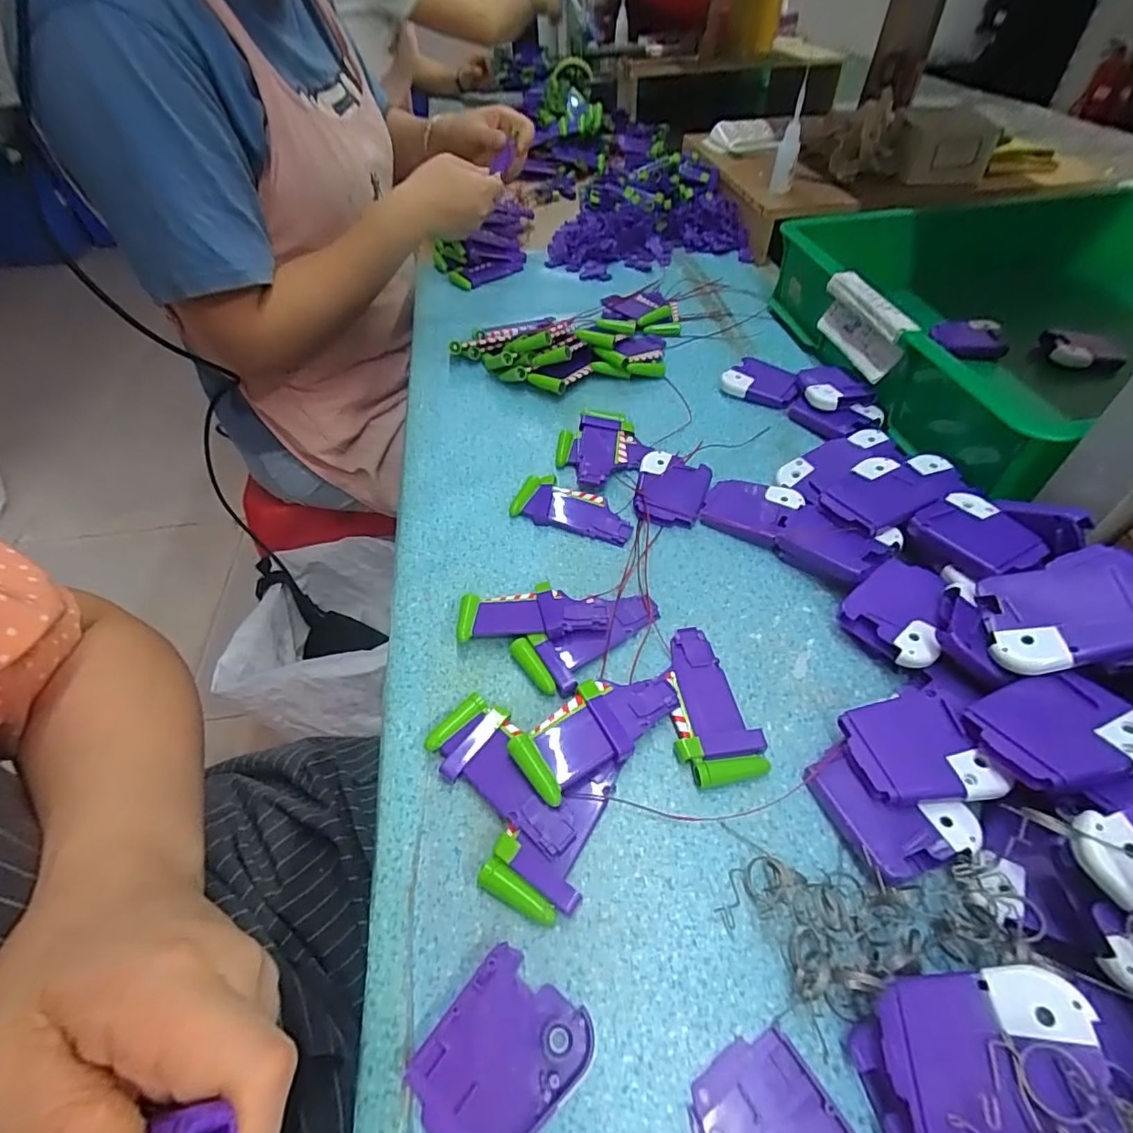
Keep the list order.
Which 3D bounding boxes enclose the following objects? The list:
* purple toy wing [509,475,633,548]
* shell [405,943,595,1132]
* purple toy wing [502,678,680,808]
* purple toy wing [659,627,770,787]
[{"bbox_3d":[0.005,-0.043,0.407,0.092,0.008,0.041,16,54,17],"label":"purple toy wing"},{"bbox_3d":[-0.026,0.191,0.212,0.052,0.006,0.061,31,59,26],"label":"shell"},{"bbox_3d":[0.016,0.084,0.287,0.087,0.018,0.040,-32,55,-20],"label":"purple toy wing"},{"bbox_3d":[0.075,0.073,0.301,0.042,0.011,0.089,-9,50,-2],"label":"purple toy wing"}]

